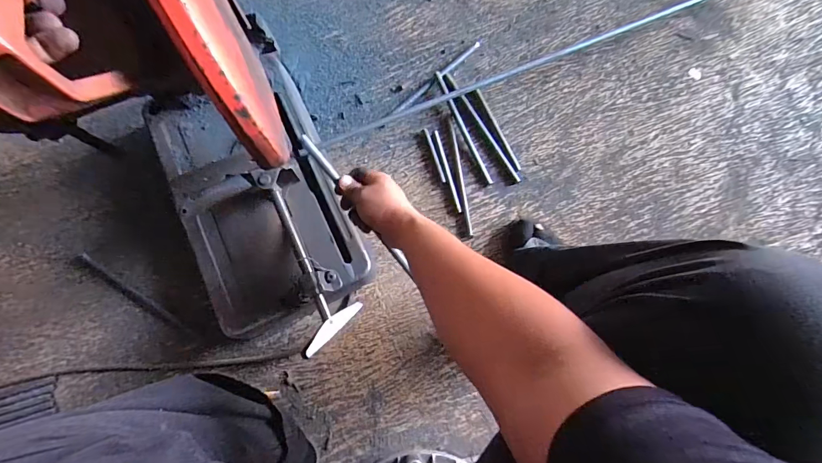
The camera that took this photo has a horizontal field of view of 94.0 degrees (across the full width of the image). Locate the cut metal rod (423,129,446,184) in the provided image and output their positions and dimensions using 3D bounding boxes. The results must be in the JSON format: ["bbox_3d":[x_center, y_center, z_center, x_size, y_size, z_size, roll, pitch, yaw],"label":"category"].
[{"bbox_3d":[0.044,-0.144,0.720,0.007,0.011,0.111,-19,80,-2],"label":"cut metal rod"}]

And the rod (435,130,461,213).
[{"bbox_3d":[0.069,-0.114,0.714,0.008,0.009,0.164,-14,80,-1],"label":"rod"}]

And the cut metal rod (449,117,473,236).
[{"bbox_3d":[0.093,-0.105,0.712,0.009,0.007,0.227,-8,80,0],"label":"cut metal rod"}]

